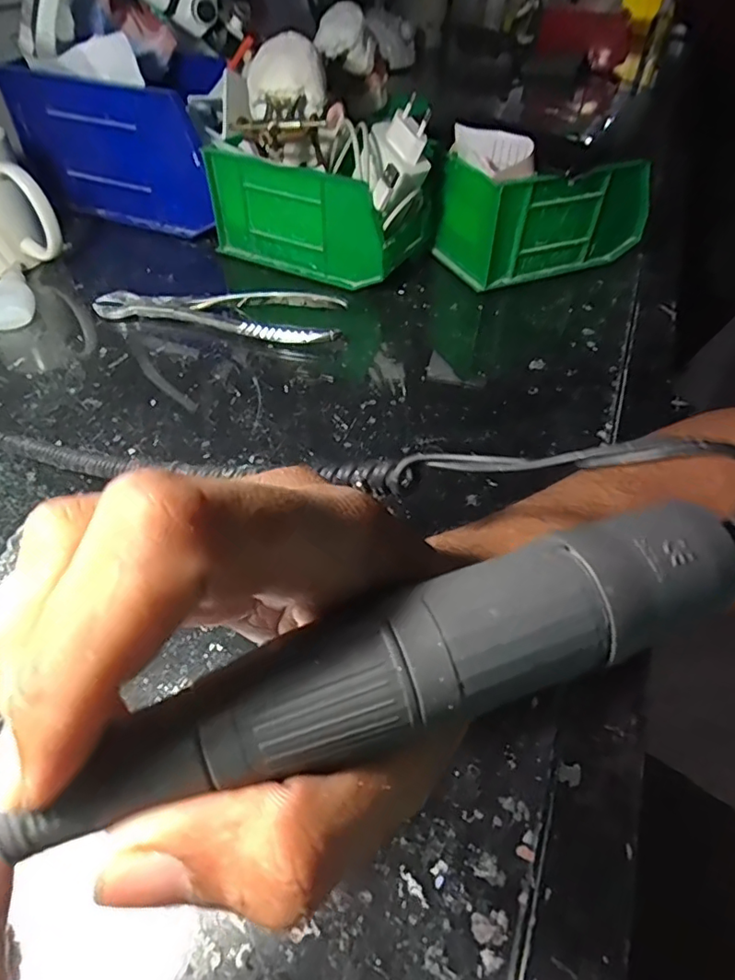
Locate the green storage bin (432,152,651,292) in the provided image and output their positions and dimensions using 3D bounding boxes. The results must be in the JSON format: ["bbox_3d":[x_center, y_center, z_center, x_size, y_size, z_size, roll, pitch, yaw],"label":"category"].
[{"bbox_3d":[0.155,-0.238,0.501,0.169,0.087,0.080,-15,49,-16],"label":"green storage bin"}]

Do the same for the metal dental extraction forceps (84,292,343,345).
[{"bbox_3d":[-0.117,-0.139,0.444,0.195,0.023,0.040,9,47,6],"label":"metal dental extraction forceps"}]

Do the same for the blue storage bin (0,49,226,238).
[{"bbox_3d":[-0.206,-0.334,0.555,0.216,0.122,0.120,19,49,15],"label":"blue storage bin"}]

